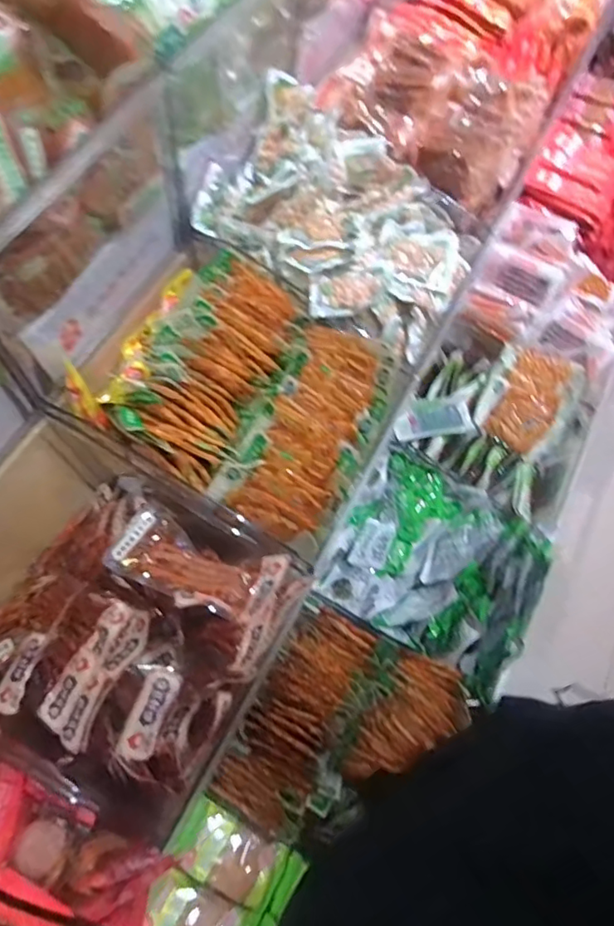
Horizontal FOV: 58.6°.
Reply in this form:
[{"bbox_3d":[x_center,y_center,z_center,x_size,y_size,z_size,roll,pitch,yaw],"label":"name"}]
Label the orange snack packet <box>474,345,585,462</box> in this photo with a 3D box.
[{"bbox_3d":[0.347,-0.106,0.853,0.126,0.052,0.162,37,71,18],"label":"orange snack packet"}]

